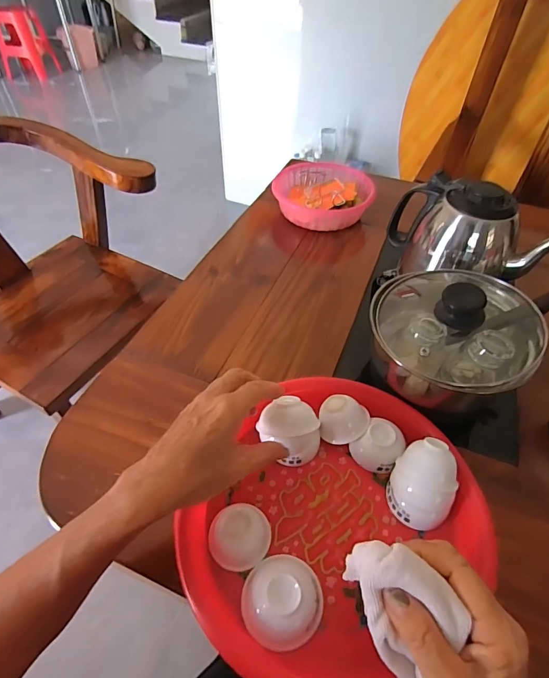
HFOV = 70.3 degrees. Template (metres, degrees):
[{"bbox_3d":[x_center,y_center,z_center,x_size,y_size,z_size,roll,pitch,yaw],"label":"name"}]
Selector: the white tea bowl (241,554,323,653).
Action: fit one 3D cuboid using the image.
[{"bbox_3d":[0.006,0.194,0.293,0.060,0.026,0.059,1,49,-1],"label":"white tea bowl"}]

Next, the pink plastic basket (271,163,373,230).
[{"bbox_3d":[0.083,-0.245,0.679,0.162,0.061,0.154,1,49,-1],"label":"pink plastic basket"}]

